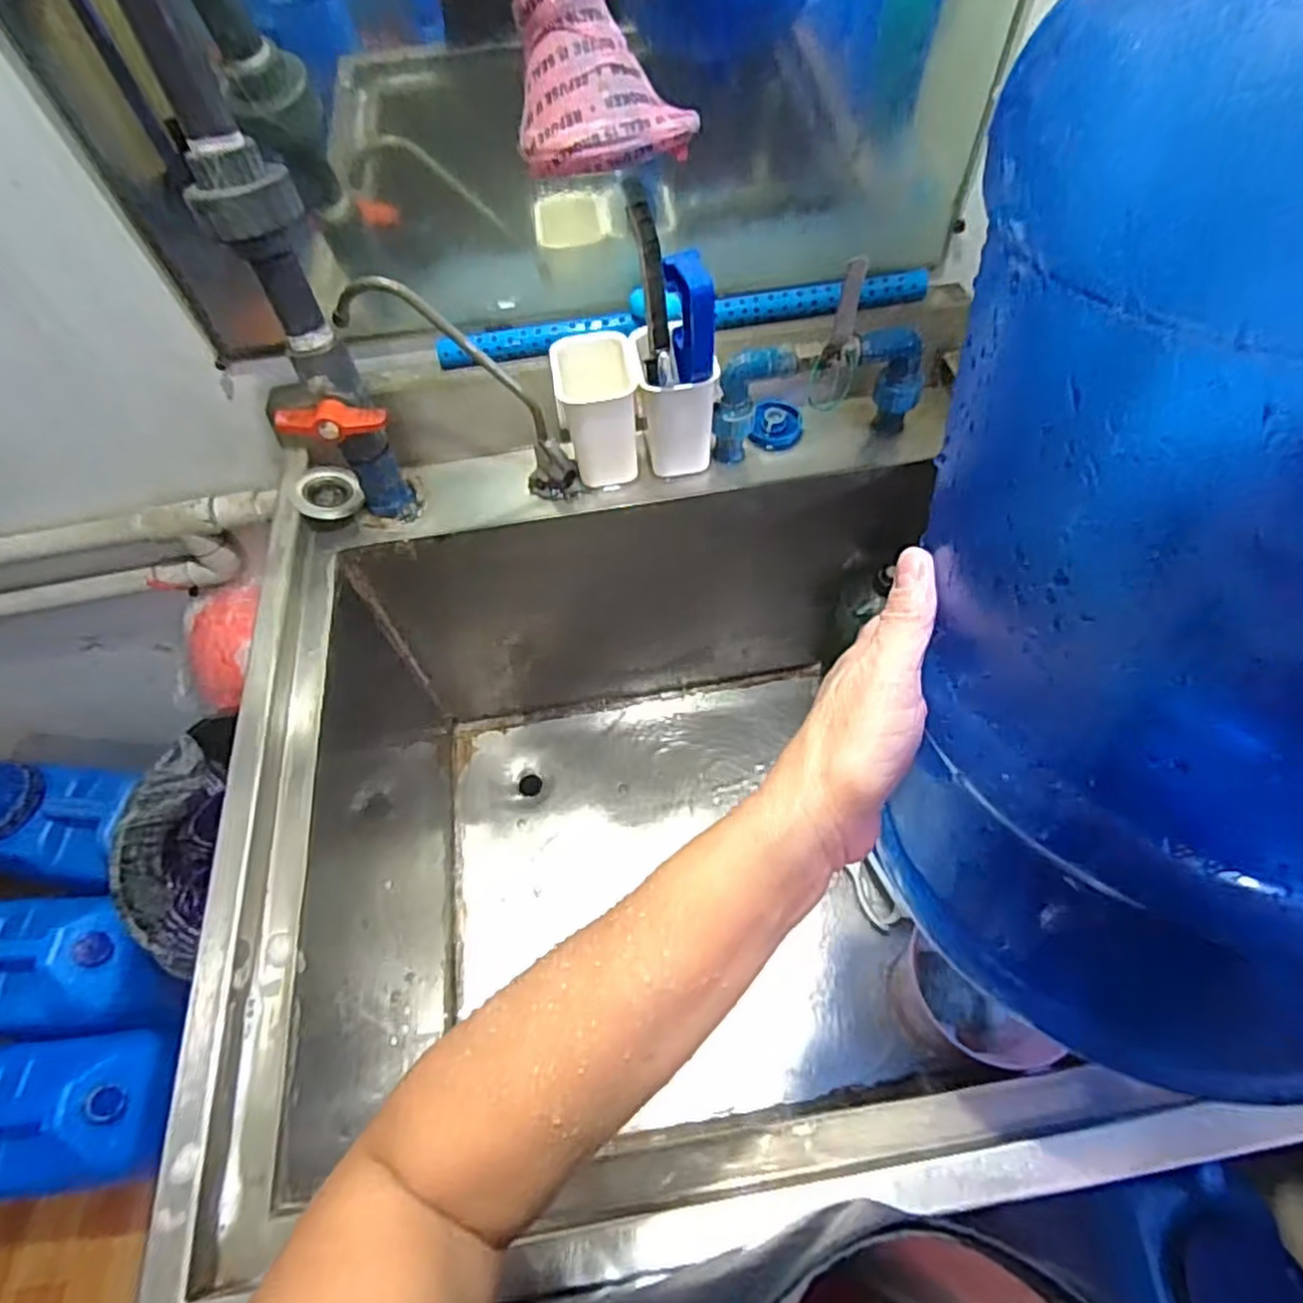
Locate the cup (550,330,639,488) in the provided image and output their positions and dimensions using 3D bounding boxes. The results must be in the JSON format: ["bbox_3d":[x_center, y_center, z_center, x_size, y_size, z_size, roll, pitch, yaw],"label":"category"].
[{"bbox_3d":[-0.050,-0.225,0.674,0.075,0.108,0.075,-10,58,-3],"label":"cup"}]

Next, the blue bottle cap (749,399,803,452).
[{"bbox_3d":[0.128,-0.230,0.729,0.050,0.013,0.057,15,82,0],"label":"blue bottle cap"}]

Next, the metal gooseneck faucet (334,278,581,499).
[{"bbox_3d":[-0.153,-0.227,0.639,0.070,0.253,0.039,-14,50,37],"label":"metal gooseneck faucet"}]

